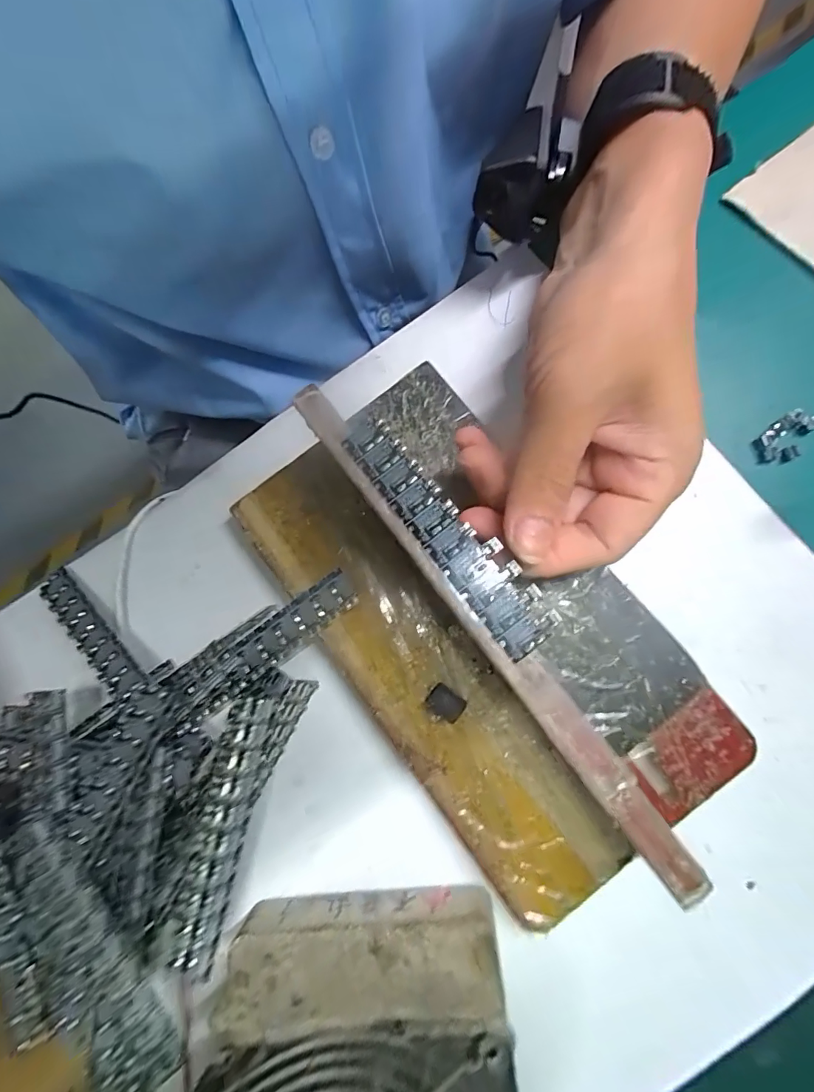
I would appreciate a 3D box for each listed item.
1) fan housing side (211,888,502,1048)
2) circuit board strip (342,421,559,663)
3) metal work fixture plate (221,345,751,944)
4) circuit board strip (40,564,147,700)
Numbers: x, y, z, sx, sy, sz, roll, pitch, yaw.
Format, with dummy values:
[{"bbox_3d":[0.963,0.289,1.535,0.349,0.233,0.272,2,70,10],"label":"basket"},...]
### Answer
[{"bbox_3d":[-0.022,0.174,0.183,0.115,0.025,0.044,-9,78,3],"label":"fan housing side"},{"bbox_3d":[0.013,-0.006,0.164,0.021,0.006,0.105,-38,79,-8],"label":"circuit board strip"},{"bbox_3d":[0.030,0.030,0.185,0.127,0.063,0.234,-38,78,-3],"label":"metal work fixture plate"},{"bbox_3d":[-0.159,0.044,0.218,0.091,0.004,0.018,36,79,23],"label":"circuit board strip"}]

